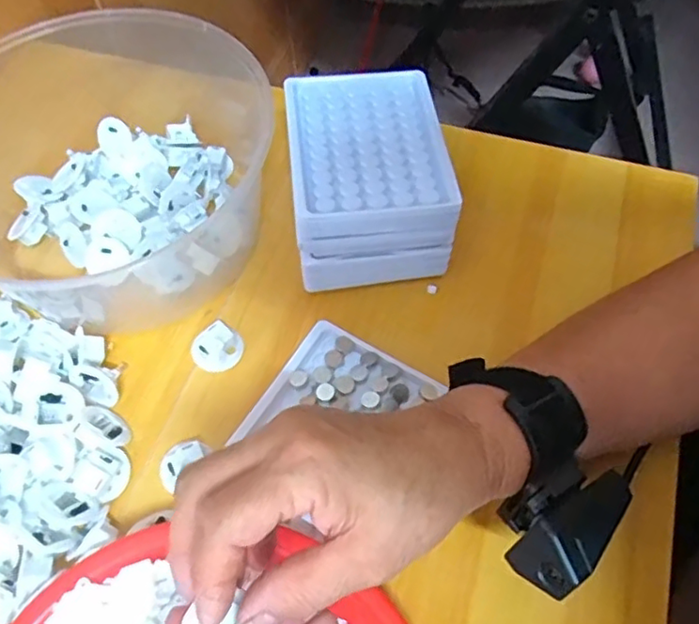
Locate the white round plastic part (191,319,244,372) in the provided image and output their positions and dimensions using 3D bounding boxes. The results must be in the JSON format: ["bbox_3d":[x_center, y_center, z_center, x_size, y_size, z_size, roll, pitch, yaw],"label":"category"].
[{"bbox_3d":[-0.085,0.023,0.397,0.029,0.015,0.030,-1,60,2],"label":"white round plastic part"}]

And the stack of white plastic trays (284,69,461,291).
[{"bbox_3d":[0.012,-0.092,0.420,0.098,0.074,0.135,-7,60,-2],"label":"stack of white plastic trays"}]

